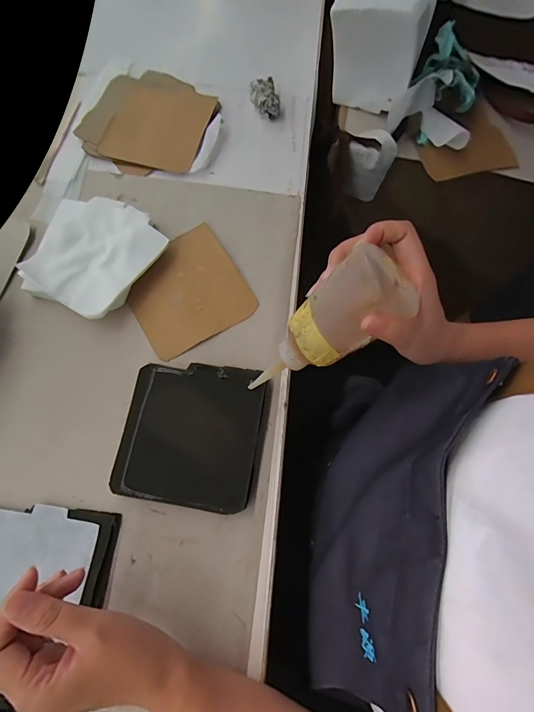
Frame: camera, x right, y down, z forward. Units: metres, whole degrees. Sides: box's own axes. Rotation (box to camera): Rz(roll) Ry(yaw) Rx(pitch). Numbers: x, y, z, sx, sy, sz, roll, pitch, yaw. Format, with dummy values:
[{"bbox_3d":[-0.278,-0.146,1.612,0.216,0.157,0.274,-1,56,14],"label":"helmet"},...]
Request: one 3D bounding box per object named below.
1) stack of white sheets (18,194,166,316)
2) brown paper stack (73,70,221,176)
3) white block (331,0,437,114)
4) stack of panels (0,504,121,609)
[{"bbox_3d":[-0.196,-0.114,0.407,0.127,0.027,0.136,24,72,6],"label":"stack of white sheets"},{"bbox_3d":[-0.156,-0.317,0.483,0.158,0.017,0.161,22,72,5],"label":"brown paper stack"},{"bbox_3d":[0.176,-0.525,0.511,0.115,0.126,0.317,16,71,3],"label":"white block"},{"bbox_3d":[-0.217,0.205,0.308,0.146,0.012,0.139,6,71,0],"label":"stack of panels"}]

